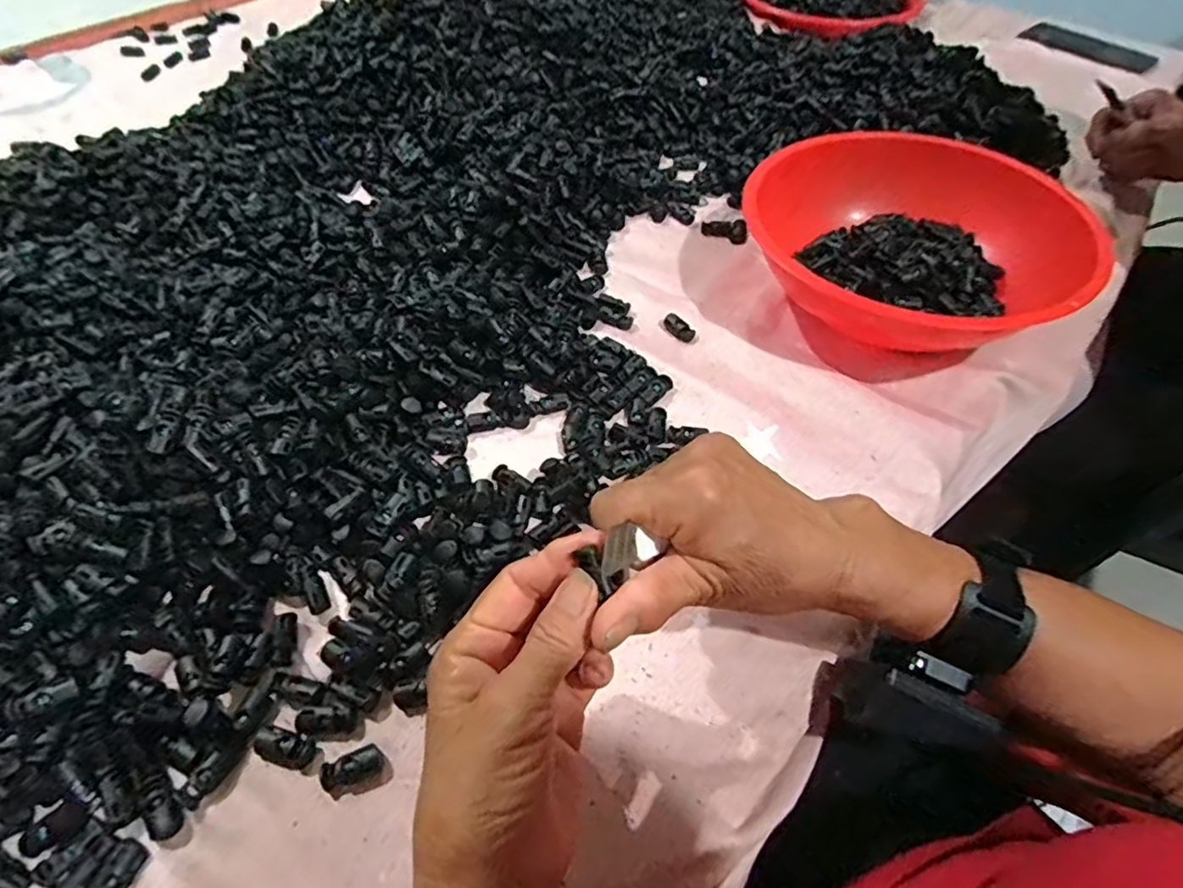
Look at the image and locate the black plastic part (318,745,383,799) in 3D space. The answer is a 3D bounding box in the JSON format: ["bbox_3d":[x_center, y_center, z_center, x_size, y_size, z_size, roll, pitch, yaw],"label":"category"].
[{"bbox_3d":[-0.115,0.156,0.302,0.027,0.008,0.015,-26,58,-20],"label":"black plastic part"}]

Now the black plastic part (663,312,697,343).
[{"bbox_3d":[0.070,-0.093,0.500,0.015,0.008,0.030,-33,61,-24],"label":"black plastic part"}]

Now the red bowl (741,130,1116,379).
[{"bbox_3d":[0.240,-0.149,0.499,0.237,0.081,0.235,1,53,-1],"label":"red bowl"}]

